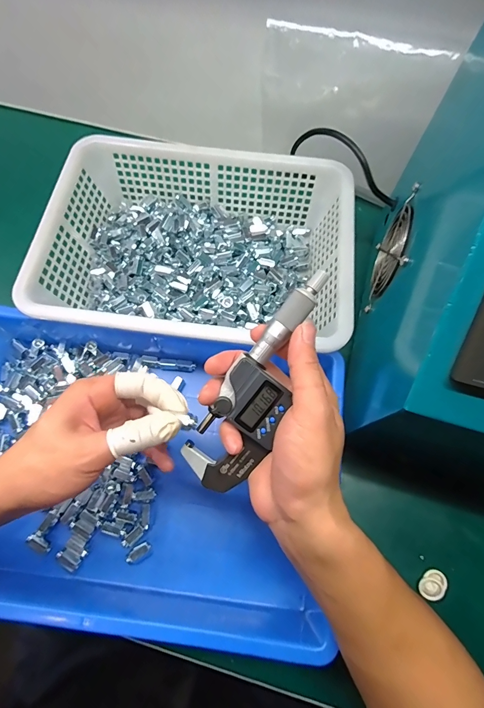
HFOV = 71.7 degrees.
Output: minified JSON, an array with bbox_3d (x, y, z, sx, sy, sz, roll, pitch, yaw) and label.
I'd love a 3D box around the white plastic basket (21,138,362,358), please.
[{"bbox_3d":[-0.044,-0.115,0.373,0.310,0.075,0.224,6,68,0],"label":"white plastic basket"}]

